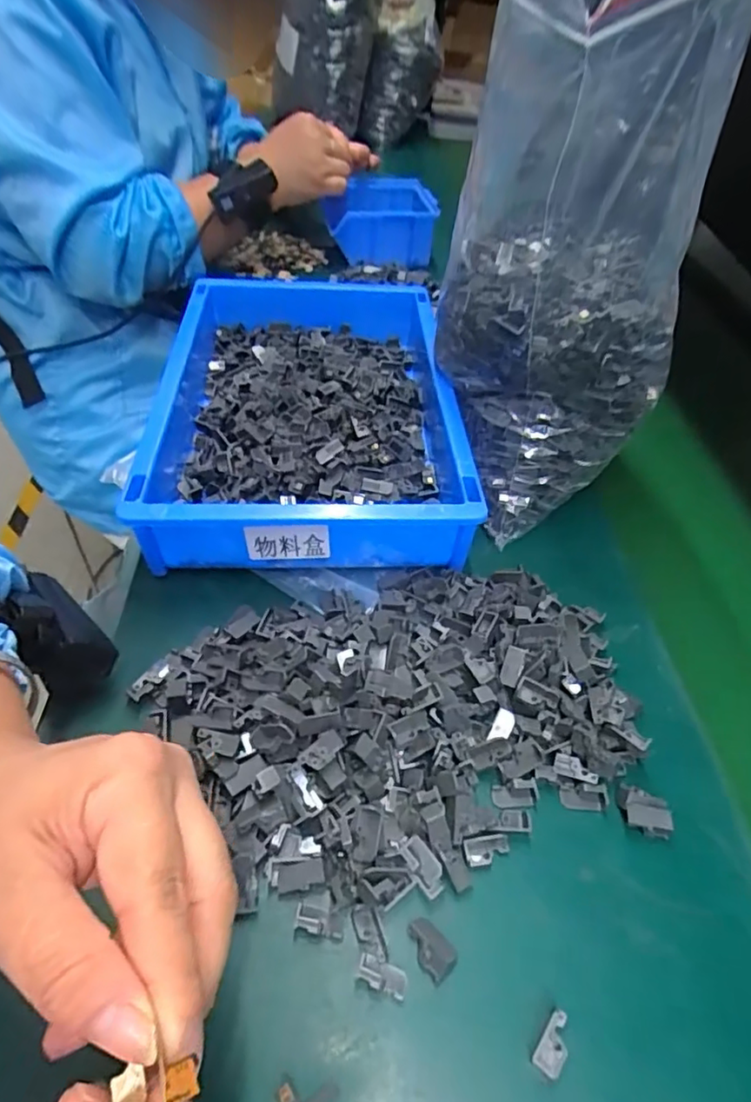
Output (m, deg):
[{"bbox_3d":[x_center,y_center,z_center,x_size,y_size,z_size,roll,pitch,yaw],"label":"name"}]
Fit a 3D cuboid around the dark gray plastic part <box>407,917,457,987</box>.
[{"bbox_3d":[0.023,0.168,0.242,0.015,0.005,0.023,-34,60,-32],"label":"dark gray plastic part"}]

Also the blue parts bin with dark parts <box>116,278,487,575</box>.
[{"bbox_3d":[-0.049,-0.116,0.445,0.206,0.062,0.315,2,48,-6],"label":"blue parts bin with dark parts"}]

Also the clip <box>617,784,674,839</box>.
[{"bbox_3d":[0.133,0.129,0.282,0.024,0.009,0.019,16,48,7],"label":"clip"}]

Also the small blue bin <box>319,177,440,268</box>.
[{"bbox_3d":[0.011,-0.420,0.734,0.134,0.066,0.145,14,48,4],"label":"small blue bin"}]

